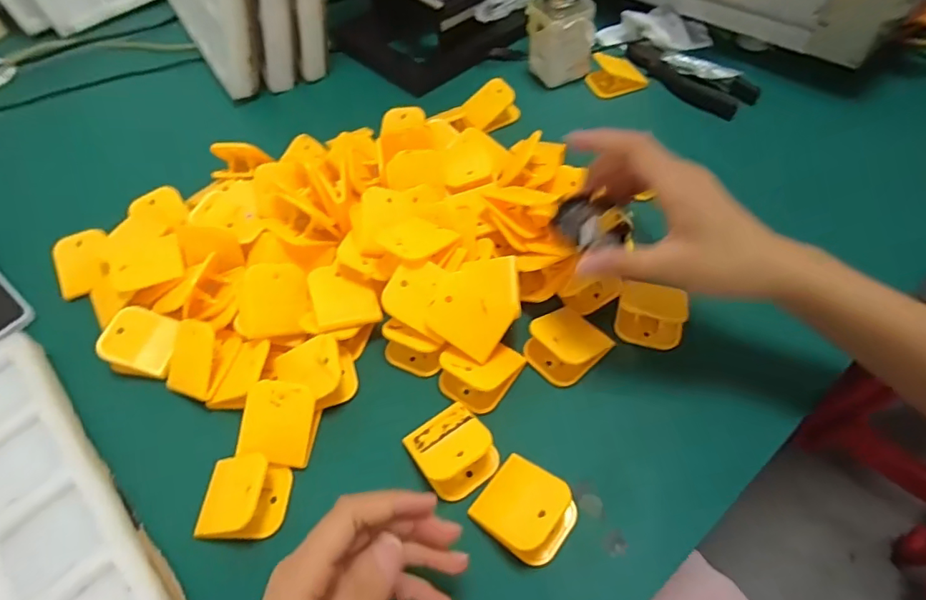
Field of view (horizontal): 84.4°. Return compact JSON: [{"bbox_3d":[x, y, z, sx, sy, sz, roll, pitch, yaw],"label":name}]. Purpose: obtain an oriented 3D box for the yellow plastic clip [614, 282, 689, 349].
[{"bbox_3d":[0.140,0.011,0.378,0.048,0.022,0.038,17,61,19],"label":"yellow plastic clip"}]

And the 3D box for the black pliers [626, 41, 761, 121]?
[{"bbox_3d":[0.242,-0.244,0.557,0.042,0.023,0.151,-36,59,-14],"label":"black pliers"}]

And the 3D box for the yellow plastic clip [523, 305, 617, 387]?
[{"bbox_3d":[0.076,0.028,0.371,0.050,0.021,0.055,36,65,27],"label":"yellow plastic clip"}]

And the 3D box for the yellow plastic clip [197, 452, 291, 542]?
[{"bbox_3d":[-0.145,0.126,0.331,0.054,0.028,0.049,1,54,6],"label":"yellow plastic clip"}]

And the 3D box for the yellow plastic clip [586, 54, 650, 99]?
[{"bbox_3d":[0.169,-0.245,0.559,0.064,0.041,0.025,8,59,14],"label":"yellow plastic clip"}]

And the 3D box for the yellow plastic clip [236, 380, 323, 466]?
[{"bbox_3d":[-0.128,0.085,0.356,0.053,0.018,0.053,6,77,1],"label":"yellow plastic clip"}]

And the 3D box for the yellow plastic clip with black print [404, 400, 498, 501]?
[{"bbox_3d":[-0.007,0.097,0.337,0.048,0.026,0.055,-31,57,-16],"label":"yellow plastic clip with black print"}]

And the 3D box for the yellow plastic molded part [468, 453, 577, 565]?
[{"bbox_3d":[0.038,0.126,0.311,0.054,0.028,0.048,34,64,26],"label":"yellow plastic molded part"}]

